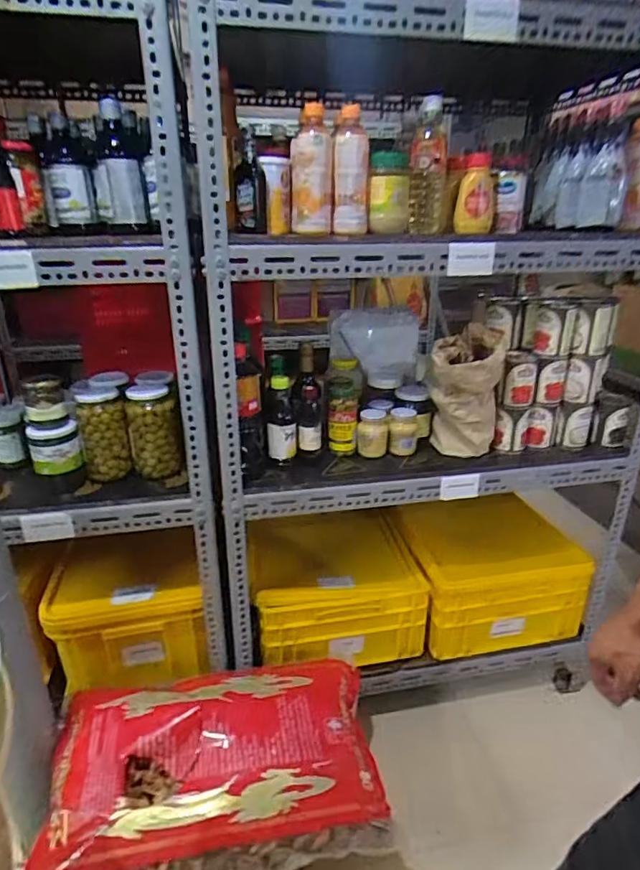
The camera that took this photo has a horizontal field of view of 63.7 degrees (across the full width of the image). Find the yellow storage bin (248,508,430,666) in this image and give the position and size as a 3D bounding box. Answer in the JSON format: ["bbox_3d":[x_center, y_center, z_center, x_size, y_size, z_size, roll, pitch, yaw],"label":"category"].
[{"bbox_3d":[0.034,0.386,1.343,0.404,0.204,0.358,-4,23,-8],"label":"yellow storage bin"}]

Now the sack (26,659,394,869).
[{"bbox_3d":[-0.183,0.615,0.970,0.611,0.141,0.345,-6,24,-13],"label":"sack"}]

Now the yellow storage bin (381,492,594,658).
[{"bbox_3d":[0.457,0.371,1.393,0.440,0.223,0.339,-4,23,-7],"label":"yellow storage bin"}]

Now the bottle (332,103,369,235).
[{"bbox_3d":[0.052,-0.421,0.824,0.055,0.179,0.051,1,23,5],"label":"bottle"}]

